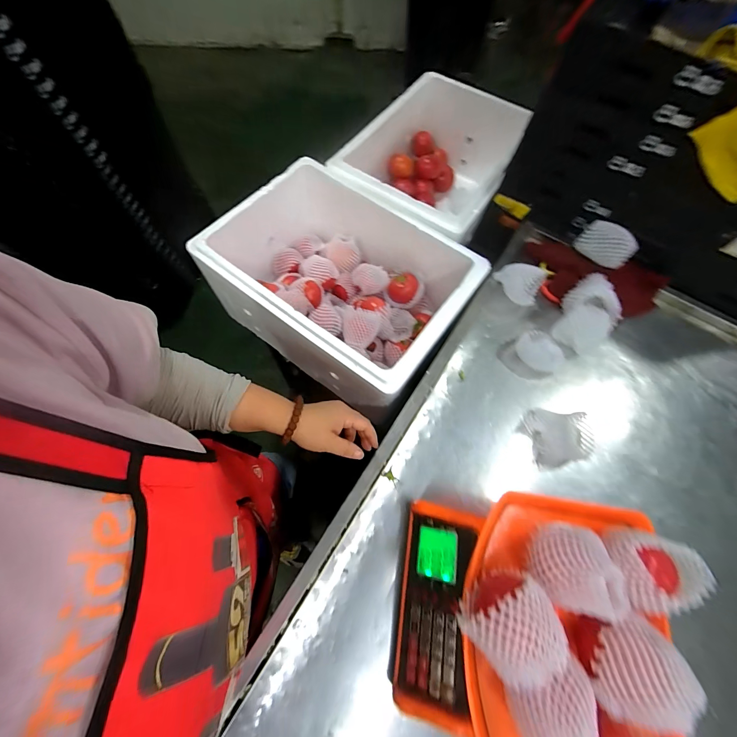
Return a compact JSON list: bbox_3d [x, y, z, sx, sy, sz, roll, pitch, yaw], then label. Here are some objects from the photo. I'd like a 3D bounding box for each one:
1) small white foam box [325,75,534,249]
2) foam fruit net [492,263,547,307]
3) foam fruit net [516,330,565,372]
[{"bbox_3d":[0.177,-0.512,0.886,0.362,0.226,0.527,34,70,11],"label":"small white foam box"},{"bbox_3d":[0.298,-0.178,0.630,0.091,0.049,0.078,34,70,10],"label":"foam fruit net"},{"bbox_3d":[0.312,-0.028,0.593,0.072,0.041,0.078,1,67,-3],"label":"foam fruit net"}]

